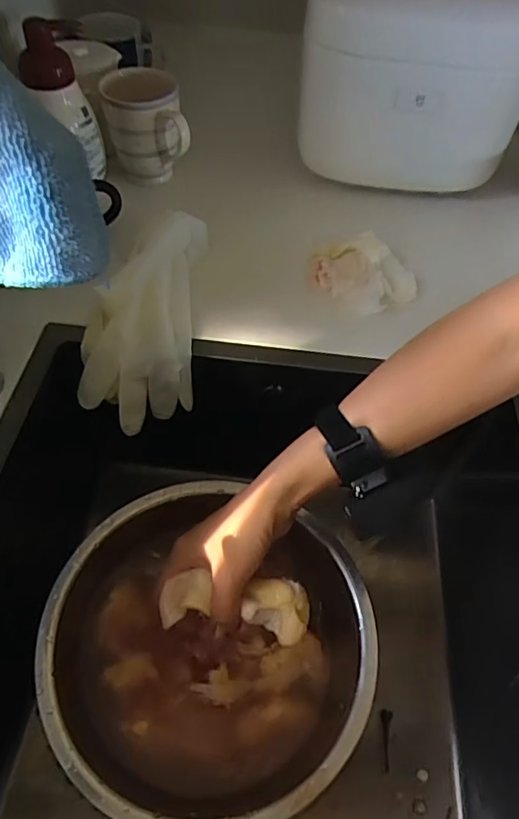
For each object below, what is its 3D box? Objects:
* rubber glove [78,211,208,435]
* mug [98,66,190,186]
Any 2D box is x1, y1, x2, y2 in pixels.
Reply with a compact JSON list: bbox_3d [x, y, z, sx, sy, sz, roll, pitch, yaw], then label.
[{"bbox_3d":[-0.100,-0.096,0.512,0.098,0.075,0.227,10,73,2],"label":"rubber glove"},{"bbox_3d":[-0.126,-0.312,0.594,0.085,0.097,0.070,-8,55,-9],"label":"mug"}]

